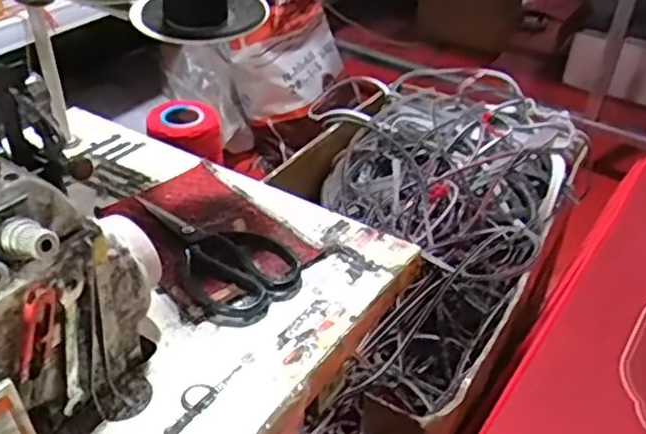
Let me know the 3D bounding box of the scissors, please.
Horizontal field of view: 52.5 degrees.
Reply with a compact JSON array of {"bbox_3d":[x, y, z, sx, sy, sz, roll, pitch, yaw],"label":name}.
[{"bbox_3d":[-0.111,0.029,0.652,0.105,0.012,0.199,-27,50,-33],"label":"scissors"}]

